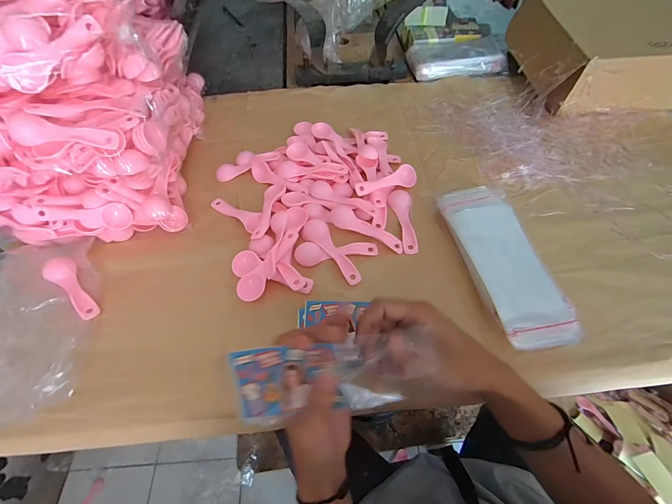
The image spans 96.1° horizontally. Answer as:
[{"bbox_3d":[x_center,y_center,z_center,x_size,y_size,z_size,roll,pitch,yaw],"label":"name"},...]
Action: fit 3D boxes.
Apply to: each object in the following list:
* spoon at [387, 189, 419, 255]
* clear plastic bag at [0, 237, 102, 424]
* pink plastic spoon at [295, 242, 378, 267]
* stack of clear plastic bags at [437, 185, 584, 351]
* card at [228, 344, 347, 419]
[{"bbox_3d":[0.100,-0.047,0.443,0.031,0.011,0.110,-4,57,-1],"label":"spoon"},{"bbox_3d":[-0.401,0.090,0.356,0.203,0.033,0.223,-10,58,-5],"label":"clear plastic bag"},{"bbox_3d":[0.001,0.002,0.414,0.111,0.012,0.032,-2,57,1],"label":"pink plastic spoon"},{"bbox_3d":[0.211,0.003,0.385,0.095,0.029,0.231,-9,58,-4],"label":"stack of clear plastic bags"},{"bbox_3d":[-0.040,0.103,0.246,0.088,0.008,0.058,-11,97,10],"label":"card"}]

